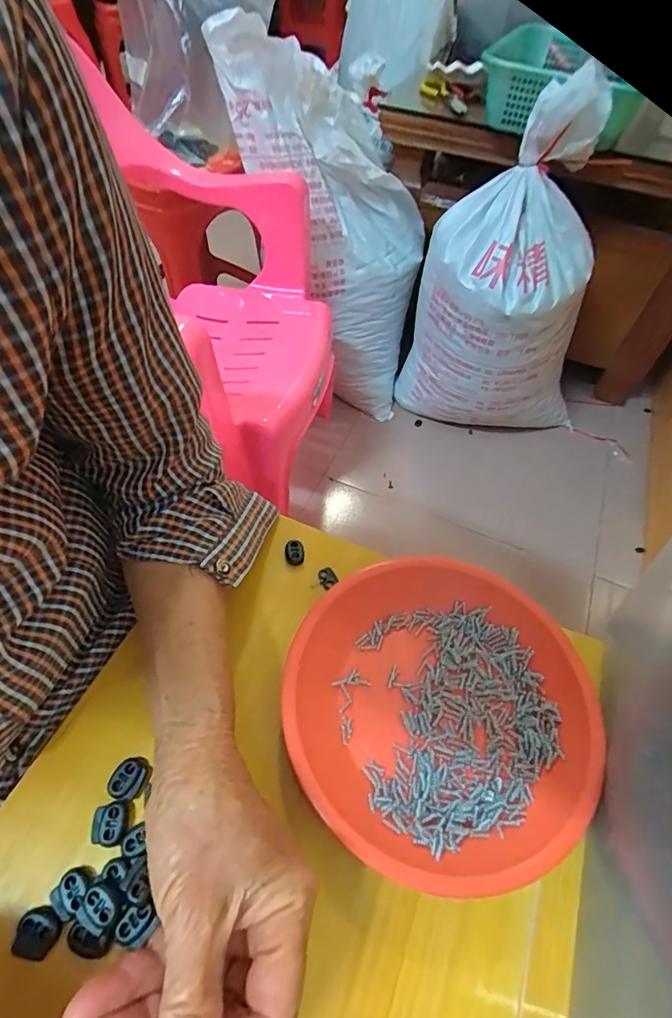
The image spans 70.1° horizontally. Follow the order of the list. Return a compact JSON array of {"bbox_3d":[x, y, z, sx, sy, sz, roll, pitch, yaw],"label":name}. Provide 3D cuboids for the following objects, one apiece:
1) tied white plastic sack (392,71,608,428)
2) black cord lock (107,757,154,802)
[{"bbox_3d":[0.354,-0.421,0.962,0.288,0.579,0.296,-29,61,-21],"label":"tied white plastic sack"},{"bbox_3d":[-0.123,0.162,0.288,0.019,0.007,0.023,19,56,11],"label":"black cord lock"}]

